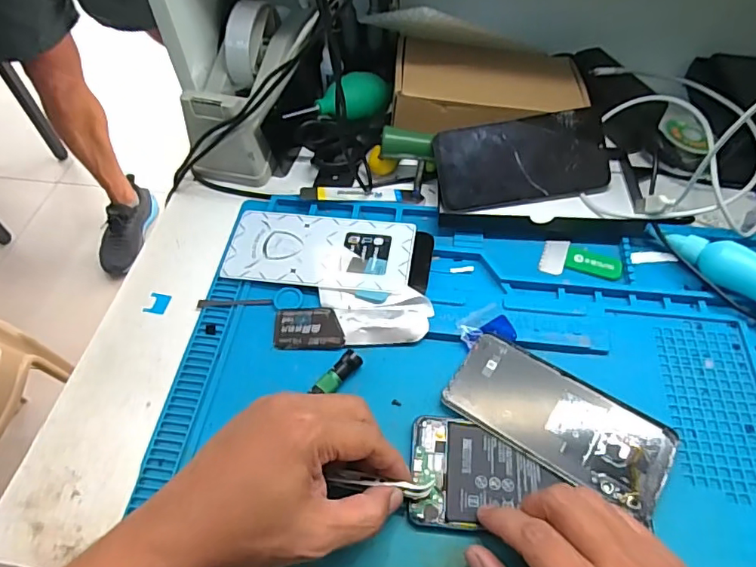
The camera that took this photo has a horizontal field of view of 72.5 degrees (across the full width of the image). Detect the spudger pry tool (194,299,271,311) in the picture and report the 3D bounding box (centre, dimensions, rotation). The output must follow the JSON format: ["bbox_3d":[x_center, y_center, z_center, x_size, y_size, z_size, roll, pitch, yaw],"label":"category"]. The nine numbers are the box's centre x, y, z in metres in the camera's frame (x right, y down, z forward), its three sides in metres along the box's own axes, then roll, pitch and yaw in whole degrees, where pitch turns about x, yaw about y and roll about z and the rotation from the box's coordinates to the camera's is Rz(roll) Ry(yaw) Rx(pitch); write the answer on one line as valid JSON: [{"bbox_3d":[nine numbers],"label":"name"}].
[{"bbox_3d":[-0.120,0.018,0.431,0.064,0.005,0.008,1,57,1],"label":"spudger pry tool"}]

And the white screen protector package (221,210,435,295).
[{"bbox_3d":[-0.042,-0.028,0.449,0.174,0.012,0.074,6,55,6],"label":"white screen protector package"}]

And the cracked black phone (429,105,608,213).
[{"bbox_3d":[0.132,-0.113,0.470,0.157,0.006,0.074,-9,93,-5],"label":"cracked black phone"}]

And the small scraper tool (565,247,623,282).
[{"bbox_3d":[0.186,-0.018,0.442,0.044,0.004,0.028,20,58,16],"label":"small scraper tool"}]

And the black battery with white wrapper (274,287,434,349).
[{"bbox_3d":[-0.020,0.026,0.411,0.121,0.011,0.050,0,55,2],"label":"black battery with white wrapper"}]

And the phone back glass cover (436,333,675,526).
[{"bbox_3d":[0.125,0.095,0.361,0.148,0.009,0.067,29,61,21],"label":"phone back glass cover"}]

